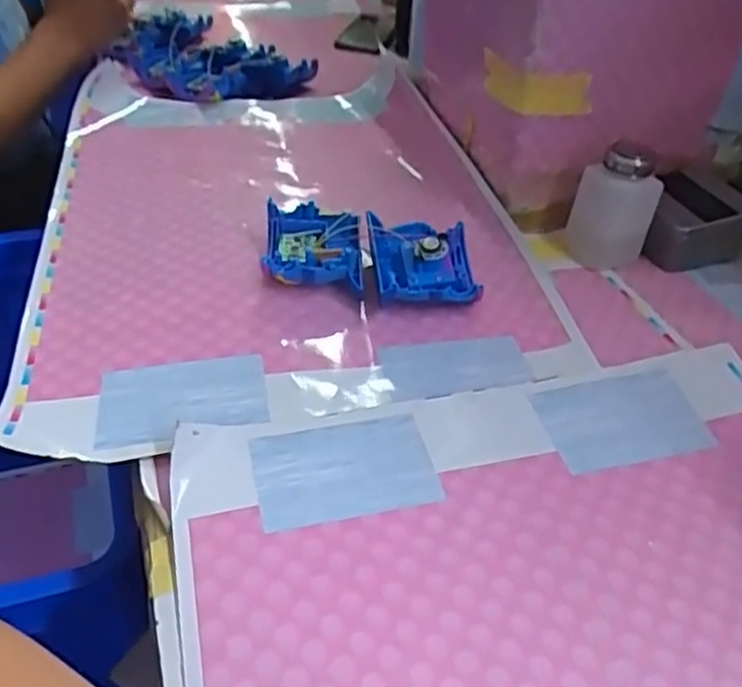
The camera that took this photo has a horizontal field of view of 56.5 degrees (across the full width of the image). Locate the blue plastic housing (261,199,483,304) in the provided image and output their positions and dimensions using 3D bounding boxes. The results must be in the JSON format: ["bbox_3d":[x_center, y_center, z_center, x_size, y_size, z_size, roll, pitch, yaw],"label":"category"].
[{"bbox_3d":[-0.001,-0.067,0.560,0.172,0.045,0.094,4,40,-1],"label":"blue plastic housing"}]

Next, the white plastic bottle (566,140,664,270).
[{"bbox_3d":[0.207,-0.113,0.591,0.068,0.097,0.058,17,42,14],"label":"white plastic bottle"}]

